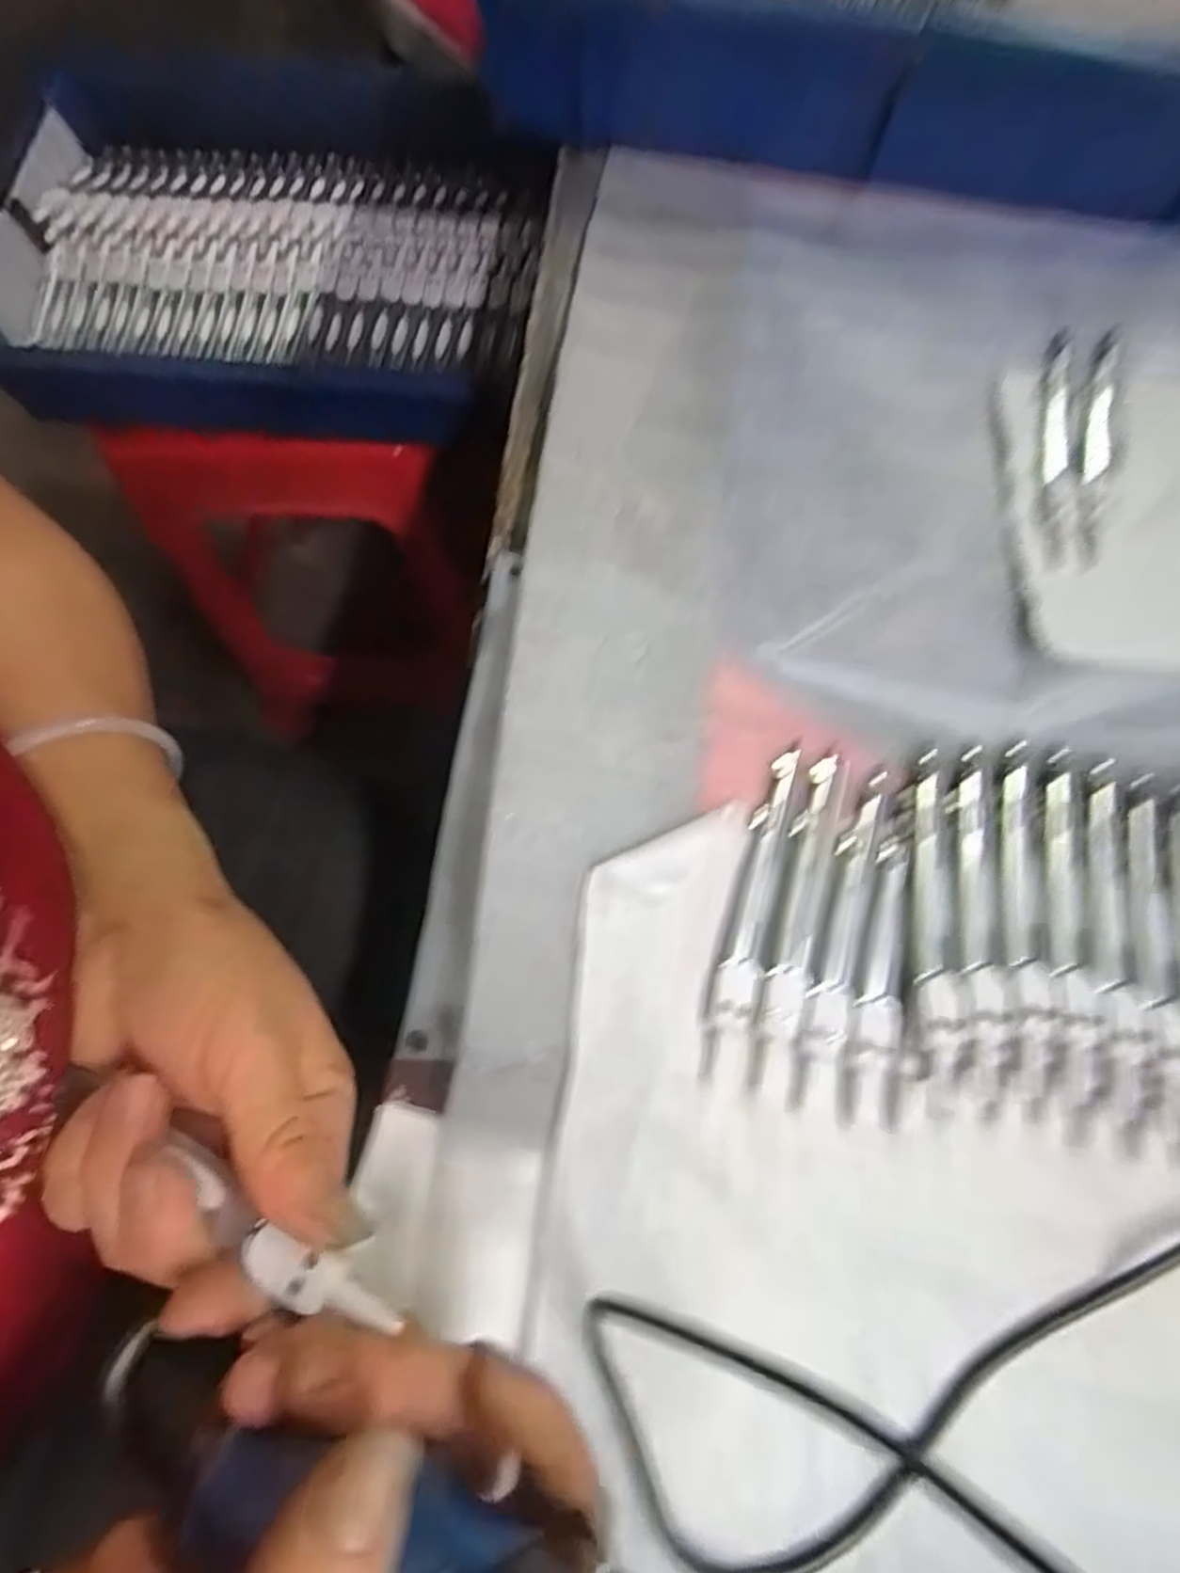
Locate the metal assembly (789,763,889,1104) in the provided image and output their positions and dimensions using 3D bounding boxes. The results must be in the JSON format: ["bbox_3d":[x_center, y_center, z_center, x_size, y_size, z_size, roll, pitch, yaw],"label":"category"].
[{"bbox_3d":[0.091,0.052,0.270,0.014,0.005,0.124,17,73,6],"label":"metal assembly"}]

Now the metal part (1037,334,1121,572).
[{"bbox_3d":[0.219,-0.153,0.329,0.033,0.004,0.124,13,73,5],"label":"metal part"}]

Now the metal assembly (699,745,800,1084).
[{"bbox_3d":[0.059,0.042,0.269,0.013,0.007,0.124,15,73,6],"label":"metal assembly"}]

